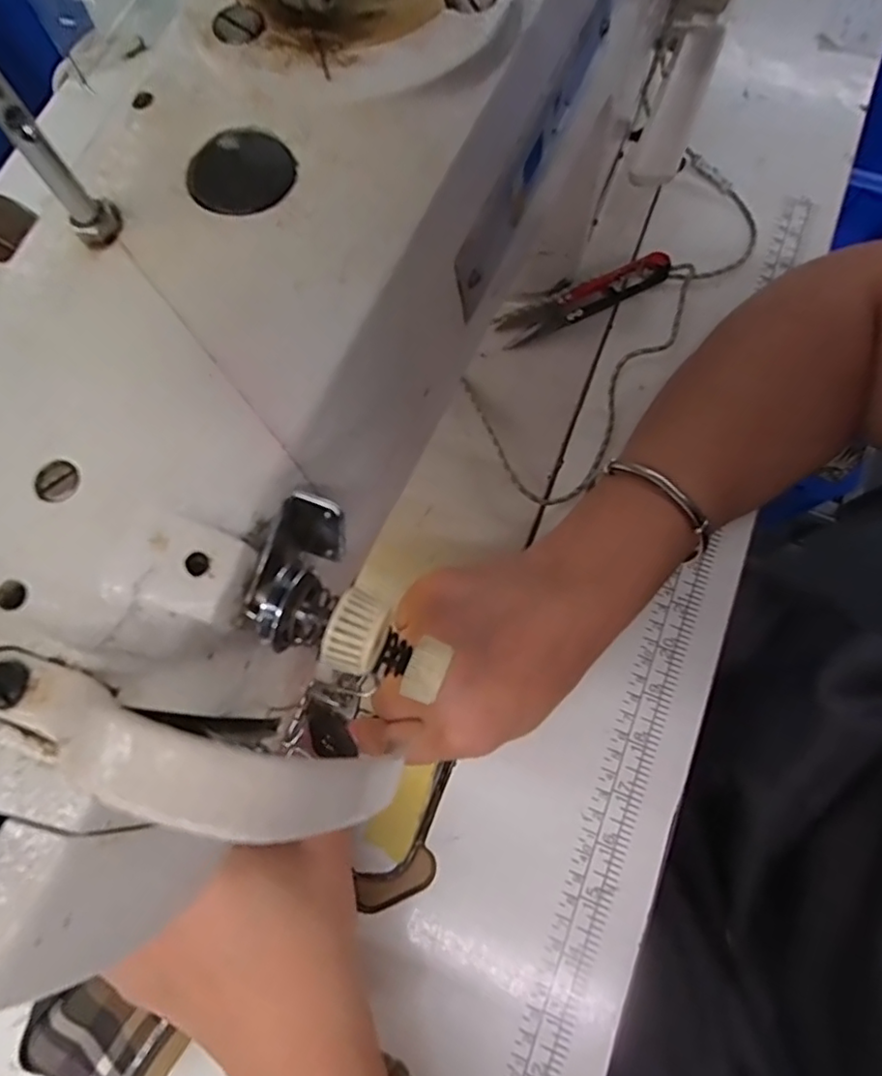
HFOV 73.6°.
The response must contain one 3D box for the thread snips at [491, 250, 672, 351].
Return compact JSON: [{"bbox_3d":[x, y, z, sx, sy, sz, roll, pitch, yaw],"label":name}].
[{"bbox_3d":[0.083,-0.142,0.353,0.108,0.021,0.018,-24,76,-5],"label":"thread snips"}]

